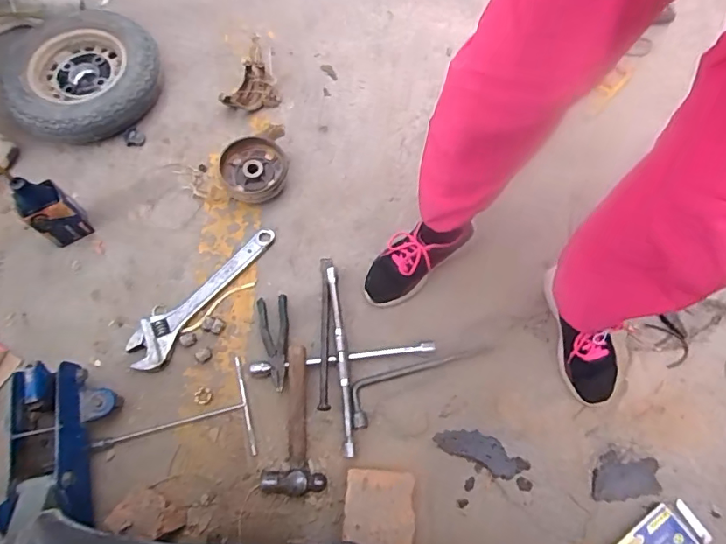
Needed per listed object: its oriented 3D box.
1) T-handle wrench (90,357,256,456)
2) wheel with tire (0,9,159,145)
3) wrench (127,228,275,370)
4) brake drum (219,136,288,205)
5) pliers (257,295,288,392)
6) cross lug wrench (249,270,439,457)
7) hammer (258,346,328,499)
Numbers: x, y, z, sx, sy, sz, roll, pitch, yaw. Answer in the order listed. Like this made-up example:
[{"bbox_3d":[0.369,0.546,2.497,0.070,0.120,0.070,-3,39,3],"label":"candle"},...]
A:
[{"bbox_3d":[-0.348,0.275,0.931,0.280,0.012,0.171,-14,70,-4],"label":"T-handle wrench"},{"bbox_3d":[-0.632,-0.441,1.153,0.351,0.090,0.325,40,75,15],"label":"wheel with tire"},{"bbox_3d":[-0.318,0.036,1.004,0.076,0.026,0.352,35,74,13],"label":"wrench"},{"bbox_3d":[-0.223,-0.214,1.079,0.150,0.048,0.140,0,69,1],"label":"brake drum"},{"bbox_3d":[-0.168,0.133,0.964,0.056,0.023,0.180,-6,69,-1],"label":"pliers"},{"bbox_3d":[-0.041,0.158,0.949,0.244,0.030,0.251,35,74,13],"label":"cross lug wrench"},{"bbox_3d":[-0.108,0.262,0.908,0.105,0.041,0.245,6,70,4],"label":"hammer"}]

